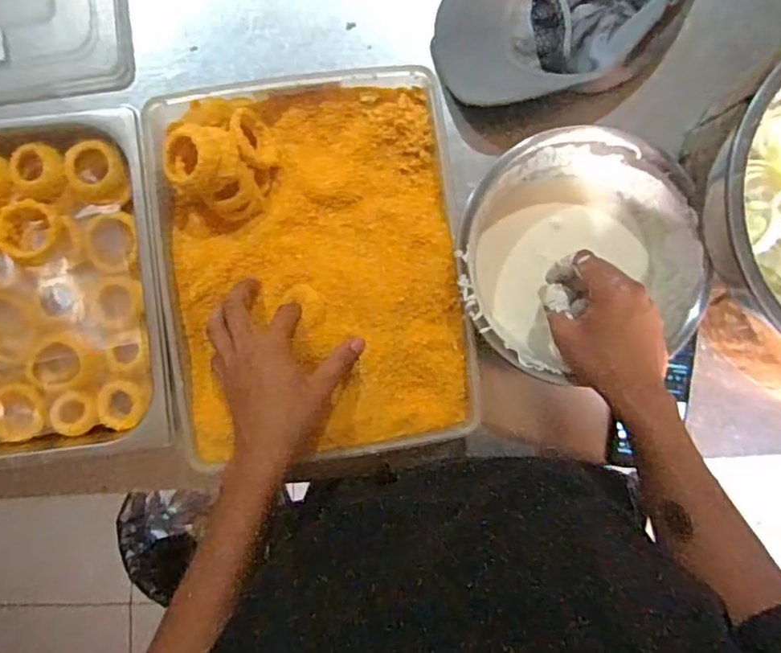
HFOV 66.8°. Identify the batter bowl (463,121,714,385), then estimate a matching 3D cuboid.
[{"bbox_3d":[0.172,-0.070,0.578,0.219,0.085,0.212,0,90,-2],"label":"batter bowl"}]

